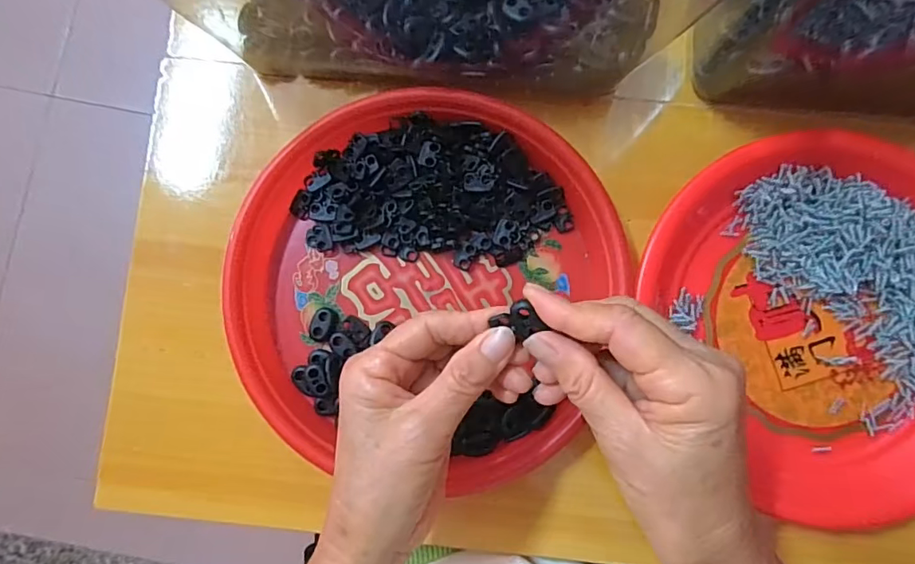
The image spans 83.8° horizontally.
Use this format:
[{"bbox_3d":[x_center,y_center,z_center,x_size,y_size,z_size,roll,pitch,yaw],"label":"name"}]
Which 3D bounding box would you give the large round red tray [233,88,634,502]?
[{"bbox_3d":[-0.021,-0.001,0.319,0.225,0.032,0.225,0,85,0],"label":"large round red tray"}]

